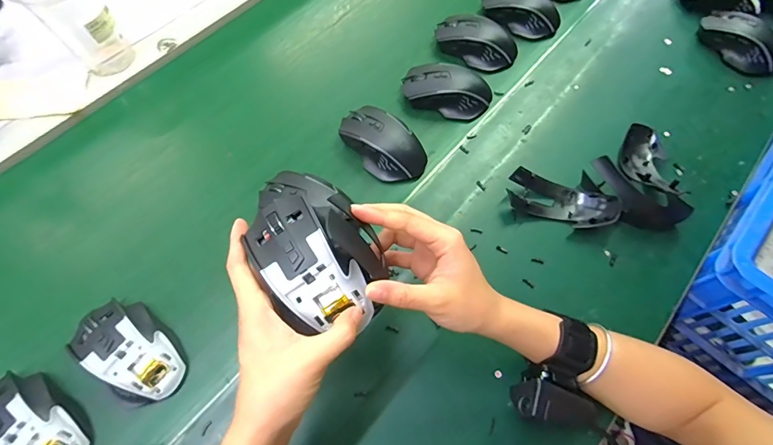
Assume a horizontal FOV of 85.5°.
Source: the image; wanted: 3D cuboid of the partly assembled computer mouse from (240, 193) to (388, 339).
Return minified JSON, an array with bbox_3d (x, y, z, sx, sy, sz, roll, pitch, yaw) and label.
[{"bbox_3d":[-0.049,0.023,0.307,0.085,0.047,0.107,-31,71,-12],"label":"partly assembled computer mouse"}]

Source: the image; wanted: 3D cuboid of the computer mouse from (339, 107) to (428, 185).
[{"bbox_3d":[-0.006,-0.100,0.514,0.080,0.032,0.113,-36,71,-16],"label":"computer mouse"}]

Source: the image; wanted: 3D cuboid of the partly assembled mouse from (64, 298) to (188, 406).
[{"bbox_3d":[-0.247,0.124,0.410,0.111,0.049,0.065,33,68,13],"label":"partly assembled mouse"}]

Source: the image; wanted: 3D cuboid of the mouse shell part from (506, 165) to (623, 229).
[{"bbox_3d":[0.205,-0.026,0.481,0.127,0.030,0.048,18,66,6],"label":"mouse shell part"}]

